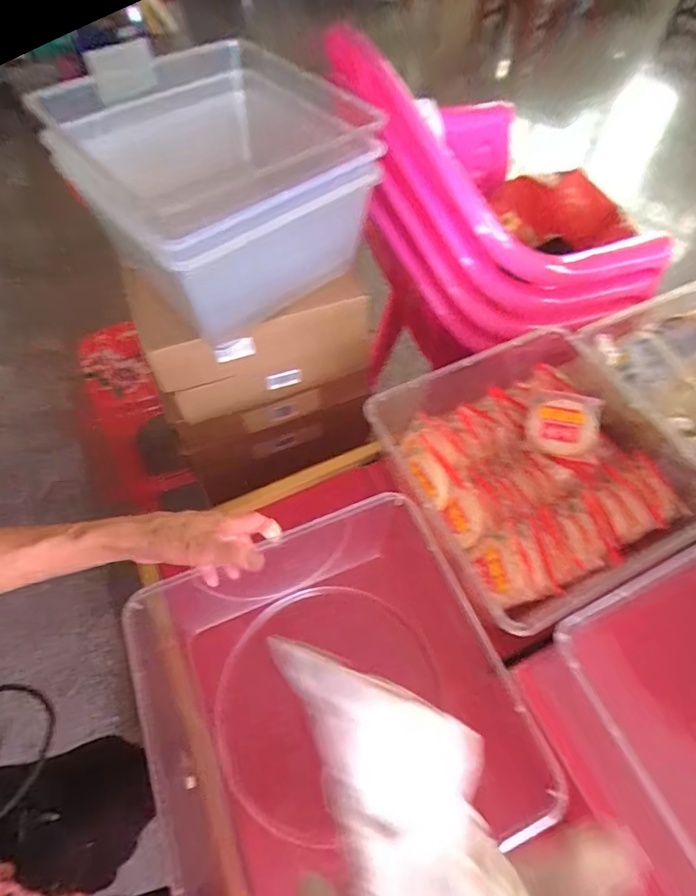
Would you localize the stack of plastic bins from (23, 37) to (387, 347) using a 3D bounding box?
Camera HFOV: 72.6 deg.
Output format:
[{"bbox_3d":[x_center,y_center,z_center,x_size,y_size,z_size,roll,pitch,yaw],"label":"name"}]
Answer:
[{"bbox_3d":[-0.172,-0.334,0.605,0.289,0.213,0.315,-37,65,-20],"label":"stack of plastic bins"}]

